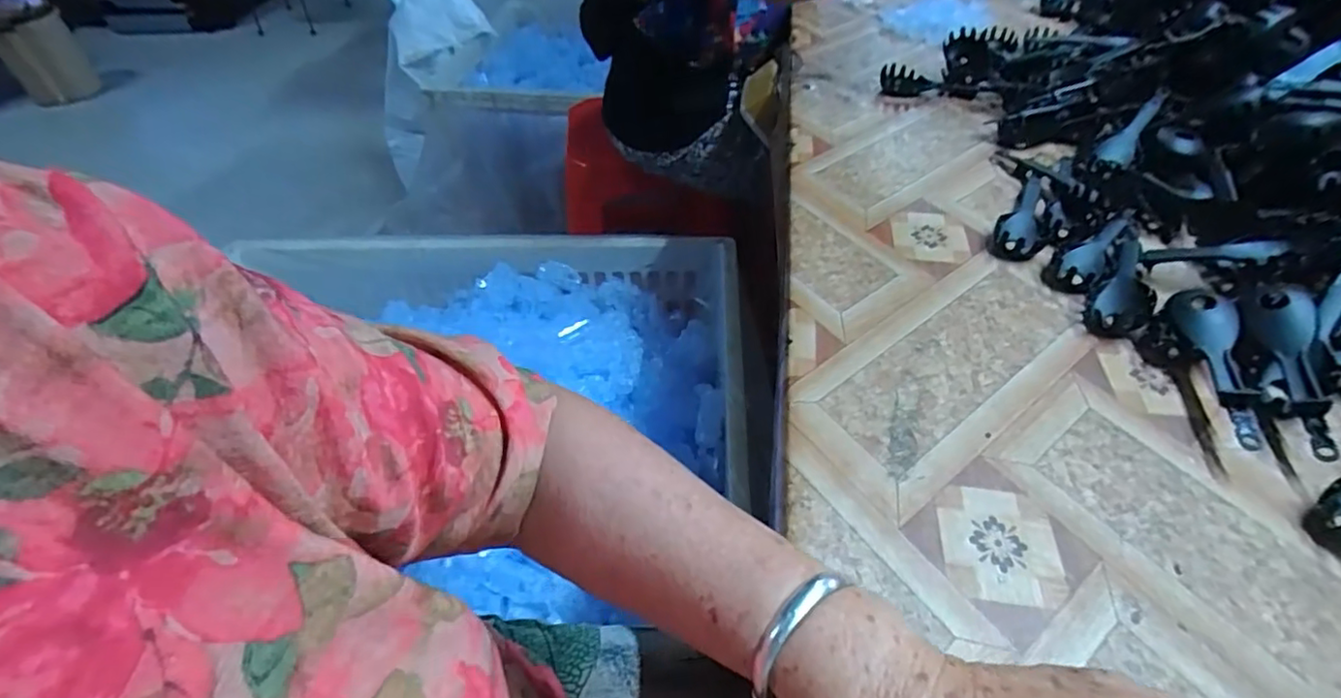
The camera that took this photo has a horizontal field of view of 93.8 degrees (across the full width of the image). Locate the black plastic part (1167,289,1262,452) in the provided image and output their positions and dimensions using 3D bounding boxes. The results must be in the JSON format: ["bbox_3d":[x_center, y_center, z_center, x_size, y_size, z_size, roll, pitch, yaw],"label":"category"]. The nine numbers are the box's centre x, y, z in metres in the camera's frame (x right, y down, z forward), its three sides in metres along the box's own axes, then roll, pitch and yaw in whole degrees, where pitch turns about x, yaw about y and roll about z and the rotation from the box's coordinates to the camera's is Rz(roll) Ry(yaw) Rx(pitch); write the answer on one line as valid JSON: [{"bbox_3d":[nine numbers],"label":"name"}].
[{"bbox_3d":[0.319,0.009,0.368,0.030,0.023,0.114,11,49,12],"label":"black plastic part"}]

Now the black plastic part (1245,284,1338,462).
[{"bbox_3d":[0.359,0.010,0.361,0.034,0.025,0.117,9,62,10],"label":"black plastic part"}]

